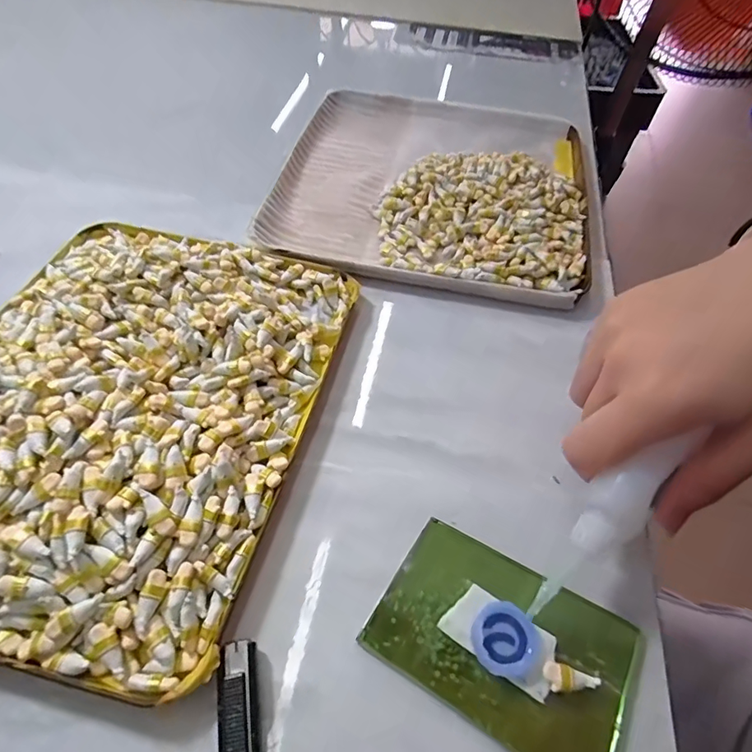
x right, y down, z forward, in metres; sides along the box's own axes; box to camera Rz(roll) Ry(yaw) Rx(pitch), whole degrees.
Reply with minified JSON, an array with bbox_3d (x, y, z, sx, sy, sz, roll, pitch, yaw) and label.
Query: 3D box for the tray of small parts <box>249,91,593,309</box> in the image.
[{"bbox_3d":[0.046,-0.162,0.378,0.239,0.027,0.239,9,56,3],"label":"tray of small parts"}]

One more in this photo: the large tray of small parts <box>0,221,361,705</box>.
[{"bbox_3d":[-0.132,0.006,0.246,0.192,0.039,0.241,13,57,6],"label":"large tray of small parts"}]

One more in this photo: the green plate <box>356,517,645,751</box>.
[{"bbox_3d":[0.055,0.113,0.201,0.104,0.007,0.066,28,60,16],"label":"green plate"}]

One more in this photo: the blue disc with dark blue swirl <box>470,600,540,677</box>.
[{"bbox_3d":[0.054,0.111,0.197,0.027,0.006,0.027,1,56,-2],"label":"blue disc with dark blue swirl"}]

